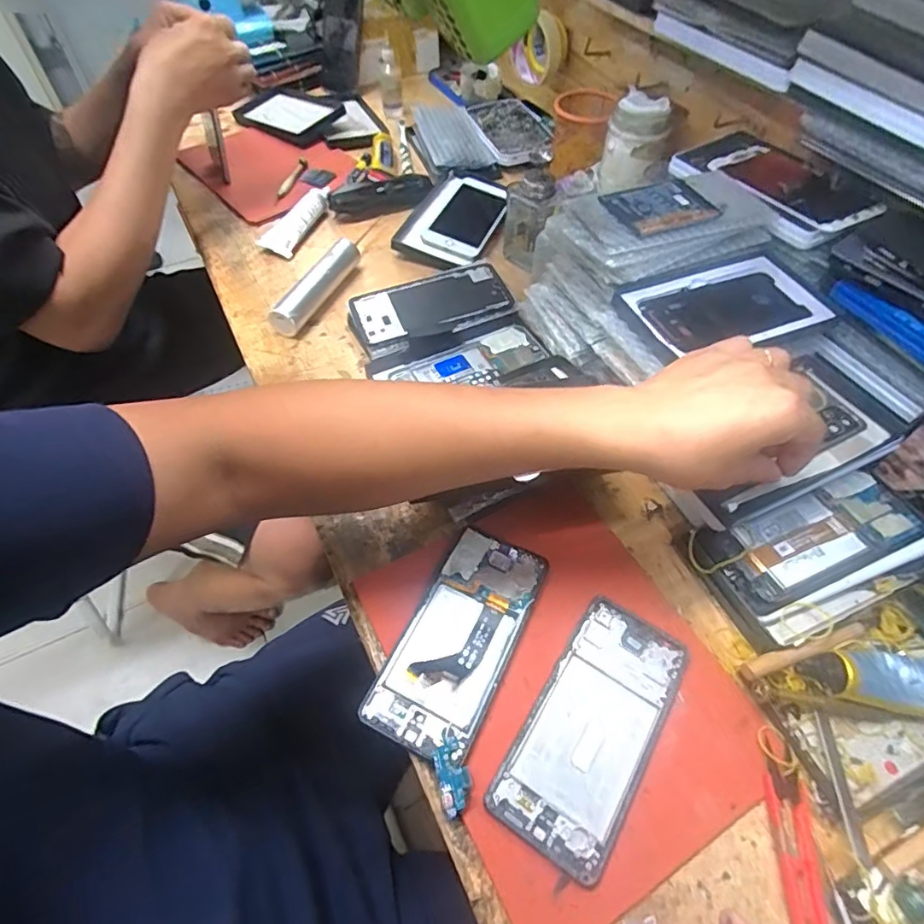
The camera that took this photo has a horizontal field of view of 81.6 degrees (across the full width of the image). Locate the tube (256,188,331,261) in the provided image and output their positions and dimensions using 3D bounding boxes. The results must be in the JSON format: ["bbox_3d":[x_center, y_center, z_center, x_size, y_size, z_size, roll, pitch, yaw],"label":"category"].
[{"bbox_3d":[-0.212,-0.308,0.679,0.050,0.024,0.111,22,58,14],"label":"tube"}]

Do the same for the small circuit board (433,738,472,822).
[{"bbox_3d":[-0.005,0.192,0.328,0.020,0.006,0.041,-8,51,-13],"label":"small circuit board"}]

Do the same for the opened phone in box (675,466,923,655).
[{"bbox_3d":[0.271,0.069,0.409,0.171,0.025,0.095,-19,57,-13],"label":"opened phone in box"}]

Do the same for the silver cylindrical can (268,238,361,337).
[{"bbox_3d":[-0.159,-0.200,0.600,0.026,0.034,0.154,22,58,14],"label":"silver cylindrical can"}]

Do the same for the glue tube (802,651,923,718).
[{"bbox_3d":[0.297,0.148,0.358,0.125,0.021,0.040,3,55,1],"label":"glue tube"}]

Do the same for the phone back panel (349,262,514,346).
[{"bbox_3d":[-0.031,-0.168,0.566,0.162,0.012,0.084,-21,61,-13],"label":"phone back panel"}]

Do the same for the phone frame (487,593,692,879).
[{"bbox_3d":[0.089,0.173,0.357,0.072,0.013,0.163,29,60,19],"label":"phone frame"}]

